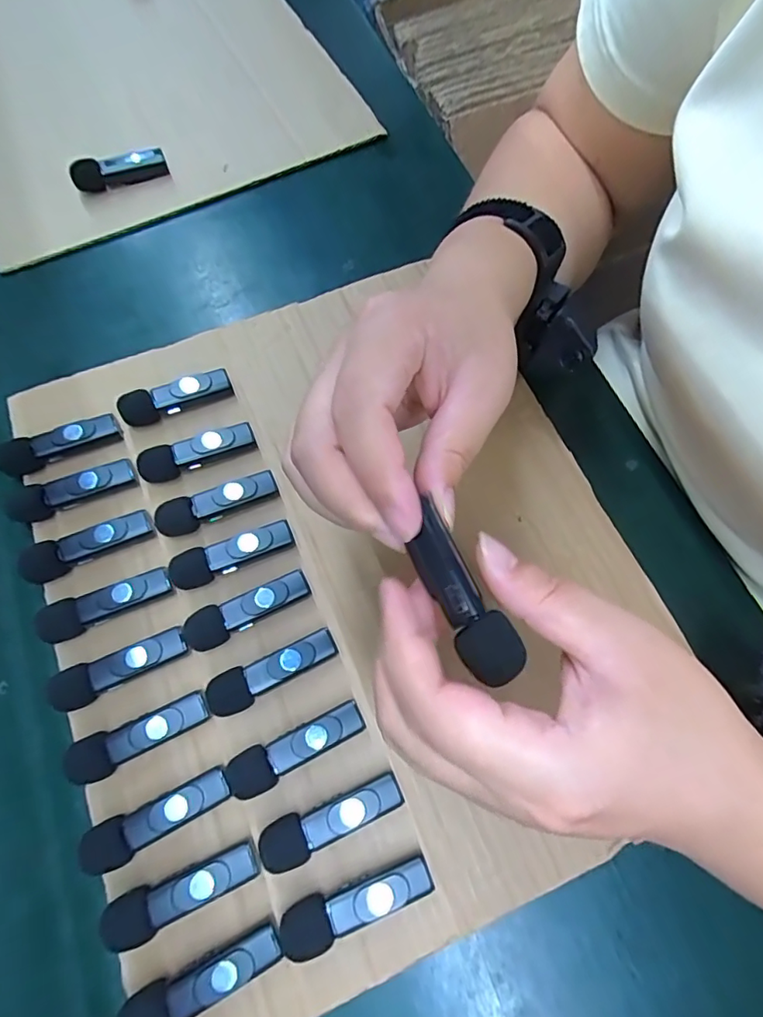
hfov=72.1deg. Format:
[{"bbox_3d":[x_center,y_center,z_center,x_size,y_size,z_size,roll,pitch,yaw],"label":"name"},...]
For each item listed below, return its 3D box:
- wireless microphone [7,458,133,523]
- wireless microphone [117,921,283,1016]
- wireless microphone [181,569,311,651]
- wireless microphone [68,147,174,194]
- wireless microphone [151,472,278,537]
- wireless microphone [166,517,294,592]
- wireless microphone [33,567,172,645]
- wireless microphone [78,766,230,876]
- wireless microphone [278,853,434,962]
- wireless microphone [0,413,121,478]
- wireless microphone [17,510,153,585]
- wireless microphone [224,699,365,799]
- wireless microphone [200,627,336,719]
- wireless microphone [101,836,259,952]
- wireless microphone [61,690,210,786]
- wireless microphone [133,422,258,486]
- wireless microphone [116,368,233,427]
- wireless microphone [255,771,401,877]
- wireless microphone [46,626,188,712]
[{"bbox_3d":[-0.169,-0.010,0.285,0.066,0.013,0.017,-21,71,-9],"label":"wireless microphone"},{"bbox_3d":[-0.072,0.191,0.213,0.064,0.017,0.018,-27,72,-11],"label":"wireless microphone"},{"bbox_3d":[-0.067,0.053,0.267,0.064,0.014,0.019,-22,71,-10],"label":"wireless microphone"},{"bbox_3d":[-0.186,-0.241,0.373,0.064,0.019,0.014,-18,71,-8],"label":"wireless microphone"},{"bbox_3d":[-0.089,-0.002,0.287,0.065,0.016,0.017,-22,71,-9],"label":"wireless microphone"},{"bbox_3d":[-0.078,0.025,0.277,0.064,0.016,0.018,-21,71,-9],"label":"wireless microphone"},{"bbox_3d":[-0.139,0.049,0.266,0.063,0.015,0.018,-22,71,-10],"label":"wireless microphone"},{"bbox_3d":[-0.098,0.138,0.233,0.064,0.016,0.019,-23,71,-10],"label":"wireless microphone"},{"bbox_3d":[-0.010,0.168,0.224,0.065,0.018,0.018,-18,71,-8],"label":"wireless microphone"},{"bbox_3d":[-0.181,-0.037,0.295,0.062,0.017,0.015,-27,72,-11],"label":"wireless microphone"},{"bbox_3d":[-0.154,0.020,0.277,0.066,0.017,0.017,-22,71,-10],"label":"wireless microphone"},{"bbox_3d":[-0.039,0.112,0.245,0.065,0.015,0.019,-22,71,-10],"label":"wireless microphone"},{"bbox_3d":[-0.053,0.081,0.257,0.065,0.015,0.019,-22,71,-10],"label":"wireless microphone"},{"bbox_3d":[-0.084,0.164,0.224,0.064,0.016,0.018,-19,71,-8],"label":"wireless microphone"},{"bbox_3d":[-0.111,0.106,0.244,0.062,0.019,0.020,-20,71,-9],"label":"wireless microphone"},{"bbox_3d":[-0.104,-0.031,0.297,0.064,0.017,0.017,-19,71,-9],"label":"wireless microphone"},{"bbox_3d":[-0.120,-0.064,0.310,0.063,0.017,0.016,-19,71,-9],"label":"wireless microphone"},{"bbox_3d":[-0.022,0.139,0.234,0.064,0.018,0.018,-22,71,-10],"label":"wireless microphone"},{"bbox_3d":[-0.126,0.078,0.254,0.062,0.014,0.018,-22,71,-10],"label":"wireless microphone"}]

